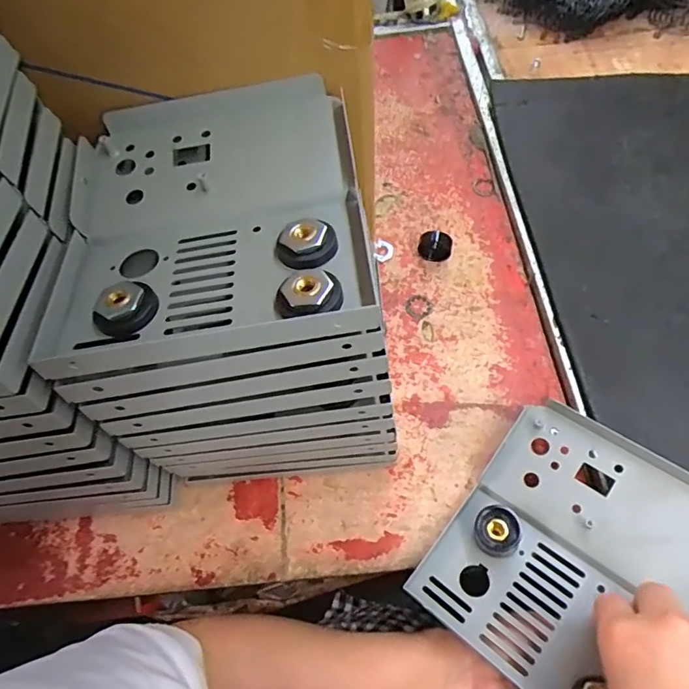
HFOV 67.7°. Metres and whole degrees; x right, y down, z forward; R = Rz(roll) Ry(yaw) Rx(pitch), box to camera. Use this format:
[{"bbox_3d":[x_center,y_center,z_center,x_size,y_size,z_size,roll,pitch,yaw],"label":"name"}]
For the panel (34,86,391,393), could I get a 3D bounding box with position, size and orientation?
[{"bbox_3d":[-0.077,-0.071,0.281,0.162,0.029,0.191,-14,54,7],"label":"panel"}]

